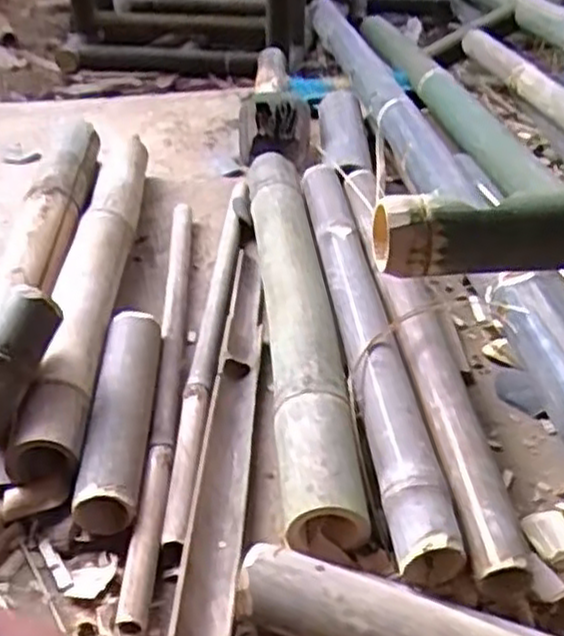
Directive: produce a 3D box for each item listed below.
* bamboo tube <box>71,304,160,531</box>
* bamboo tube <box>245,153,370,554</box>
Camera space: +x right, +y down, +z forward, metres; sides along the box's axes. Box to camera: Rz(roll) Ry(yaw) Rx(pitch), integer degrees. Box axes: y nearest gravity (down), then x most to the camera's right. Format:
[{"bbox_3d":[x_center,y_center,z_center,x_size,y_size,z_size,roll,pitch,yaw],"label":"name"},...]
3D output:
[{"bbox_3d":[-0.159,0.089,0.780,0.062,0.049,0.268,-1,36,1],"label":"bamboo tube"},{"bbox_3d":[0.011,-0.018,0.901,0.077,0.082,0.639,-4,36,-3],"label":"bamboo tube"}]

